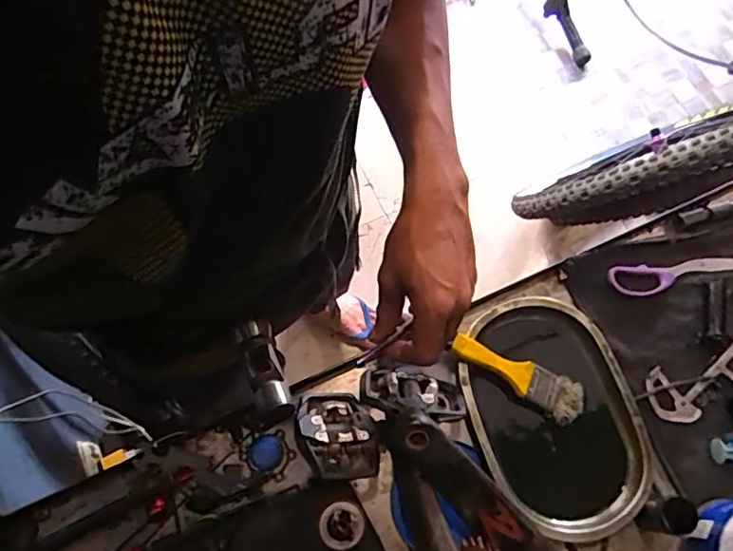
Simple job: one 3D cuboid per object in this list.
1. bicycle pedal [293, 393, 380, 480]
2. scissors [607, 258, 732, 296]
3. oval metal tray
[{"bbox_3d":[-0.027,0.140,0.504,0.070,0.023,0.087,1,39,-20],"label":"bicycle pedal"},{"bbox_3d":[0.355,-0.003,0.596,0.193,0.009,0.031,-5,71,-4],"label":"scissors"},{"bbox_3d":[0.179,0.133,0.551,0.159,0.051,0.231,-18,73,-8],"label":"oval metal tray"}]

